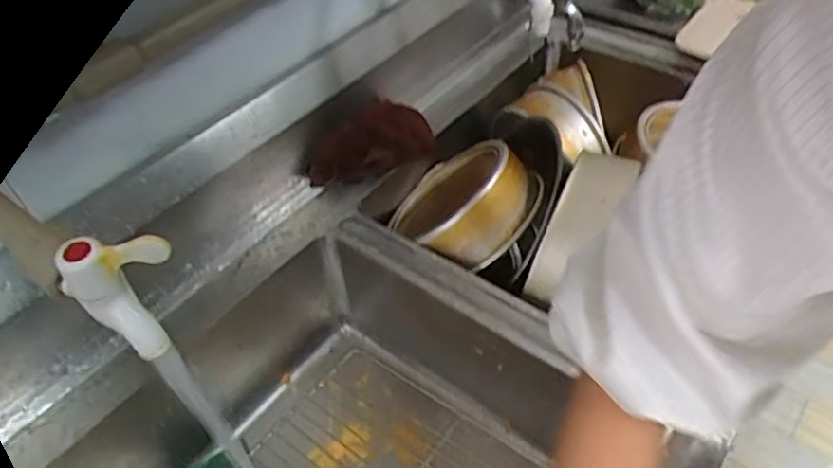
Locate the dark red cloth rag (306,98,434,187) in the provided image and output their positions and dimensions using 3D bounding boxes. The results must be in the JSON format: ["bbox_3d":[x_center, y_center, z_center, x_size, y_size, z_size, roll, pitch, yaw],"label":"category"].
[{"bbox_3d":[-0.055,-0.123,0.830,0.088,0.059,0.180,27,54,26],"label":"dark red cloth rag"}]

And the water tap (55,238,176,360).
[{"bbox_3d":[-0.170,0.034,0.364,0.050,0.075,0.038,13,49,15],"label":"water tap"}]

